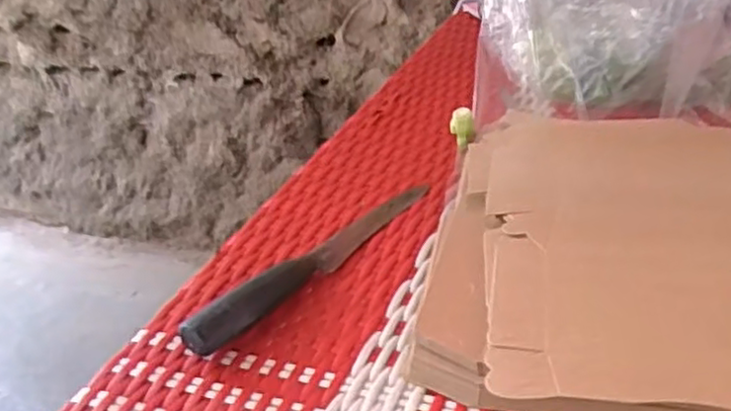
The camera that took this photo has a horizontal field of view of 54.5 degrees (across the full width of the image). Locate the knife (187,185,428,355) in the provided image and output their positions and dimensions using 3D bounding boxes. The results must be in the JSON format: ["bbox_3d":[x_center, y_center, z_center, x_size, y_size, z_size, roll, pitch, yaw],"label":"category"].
[{"bbox_3d":[-0.033,0.030,0.507,0.026,0.026,0.241,17,37,33],"label":"knife"}]

